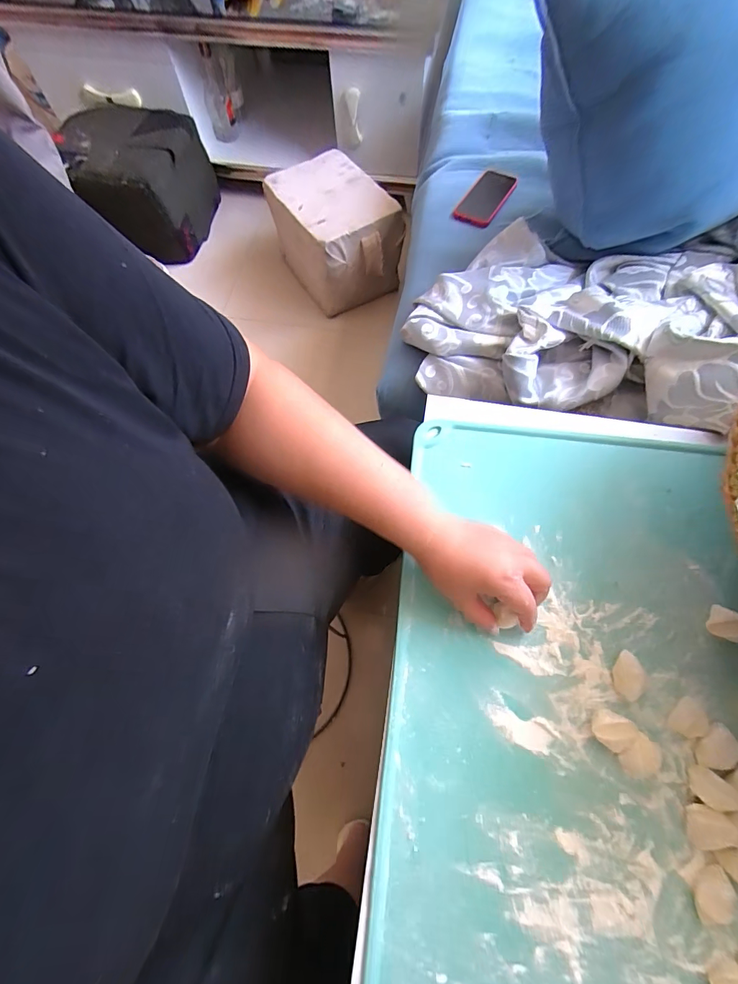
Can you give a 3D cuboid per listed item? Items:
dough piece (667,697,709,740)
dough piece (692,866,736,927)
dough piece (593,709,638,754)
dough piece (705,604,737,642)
[{"bbox_3d":[0.267,0.189,0.335,0.022,0.012,0.030,41,74,16],"label":"dough piece"},{"bbox_3d":[0.247,0.290,0.289,0.019,0.015,0.036,33,72,13],"label":"dough piece"},{"bbox_3d":[0.197,0.194,0.327,0.031,0.018,0.026,22,70,10],"label":"dough piece"},{"bbox_3d":[0.319,0.118,0.357,0.027,0.018,0.026,0,68,1],"label":"dough piece"}]

